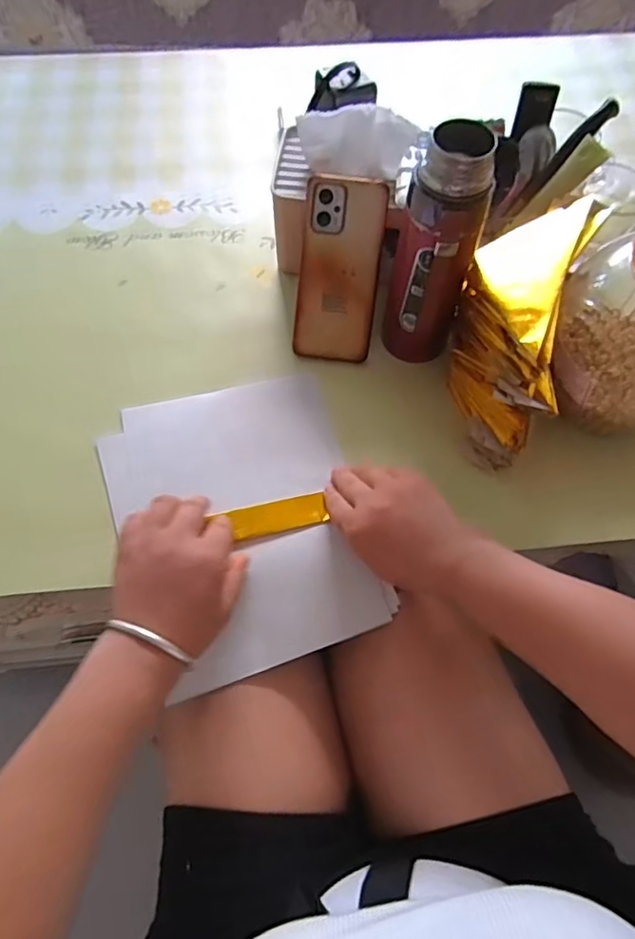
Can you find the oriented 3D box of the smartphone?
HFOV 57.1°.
[{"bbox_3d":[0.022,-0.186,0.552,0.076,0.163,0.008,7,19,2],"label":"smartphone"}]

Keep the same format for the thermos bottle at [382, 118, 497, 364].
[{"bbox_3d":[0.096,-0.174,0.489,0.064,0.200,0.064,13,64,5],"label":"thermos bottle"}]

